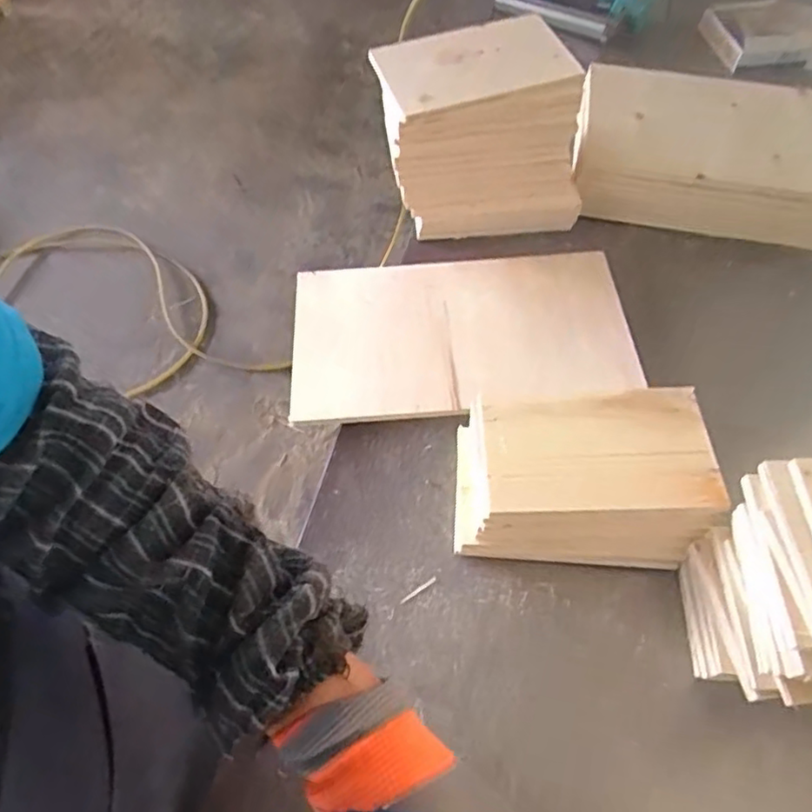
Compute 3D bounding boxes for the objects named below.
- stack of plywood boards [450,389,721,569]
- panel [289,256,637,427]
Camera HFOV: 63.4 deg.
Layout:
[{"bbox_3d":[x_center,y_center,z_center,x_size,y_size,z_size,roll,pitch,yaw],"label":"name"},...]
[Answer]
[{"bbox_3d":[0.145,0.060,0.556,0.204,0.080,0.134,-1,57,-1],"label":"stack of plywood boards"},{"bbox_3d":[0.056,-0.077,0.686,0.343,0.017,0.200,-4,57,-2],"label":"panel"}]

